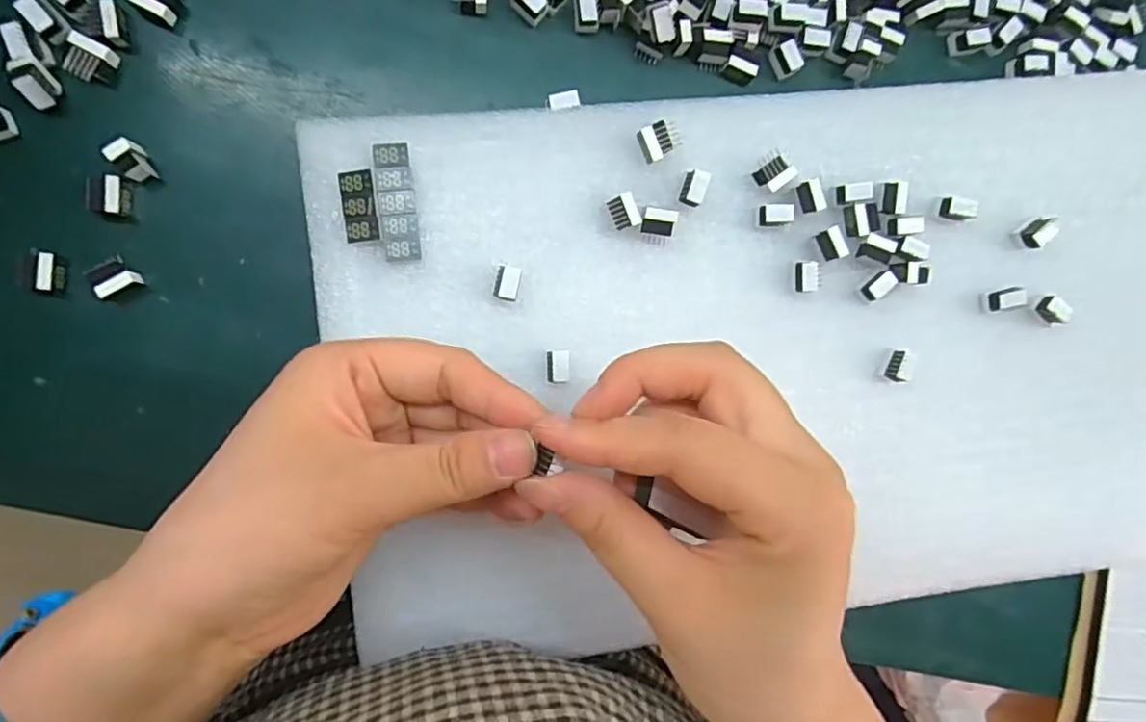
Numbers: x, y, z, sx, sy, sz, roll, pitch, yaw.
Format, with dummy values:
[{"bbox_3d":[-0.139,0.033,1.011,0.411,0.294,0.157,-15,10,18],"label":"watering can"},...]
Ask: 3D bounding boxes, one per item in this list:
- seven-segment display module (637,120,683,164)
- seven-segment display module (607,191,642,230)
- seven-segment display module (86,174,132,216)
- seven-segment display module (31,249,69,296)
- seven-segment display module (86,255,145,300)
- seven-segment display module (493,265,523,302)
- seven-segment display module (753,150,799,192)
[{"bbox_3d":[0.032,-0.081,0.236,0.016,0.009,0.012,-25,97,-7],"label":"seven-segment display module"},{"bbox_3d":[0.019,-0.056,0.237,0.010,0.008,0.012,-25,98,-4],"label":"seven-segment display module"},{"bbox_3d":[-0.162,-0.058,0.220,0.010,0.010,0.013,12,91,-10],"label":"seven-segment display module"},{"bbox_3d":[-0.181,-0.030,0.218,0.006,0.010,0.015,8,92,-10],"label":"seven-segment display module"},{"bbox_3d":[-0.161,-0.029,0.222,0.013,0.011,0.012,-37,98,-5],"label":"seven-segment display module"},{"bbox_3d":[-0.024,-0.028,0.232,0.009,0.011,0.012,12,91,-10],"label":"seven-segment display module"},{"bbox_3d":[0.076,-0.072,0.243,0.013,0.010,0.013,-39,99,-5],"label":"seven-segment display module"}]

